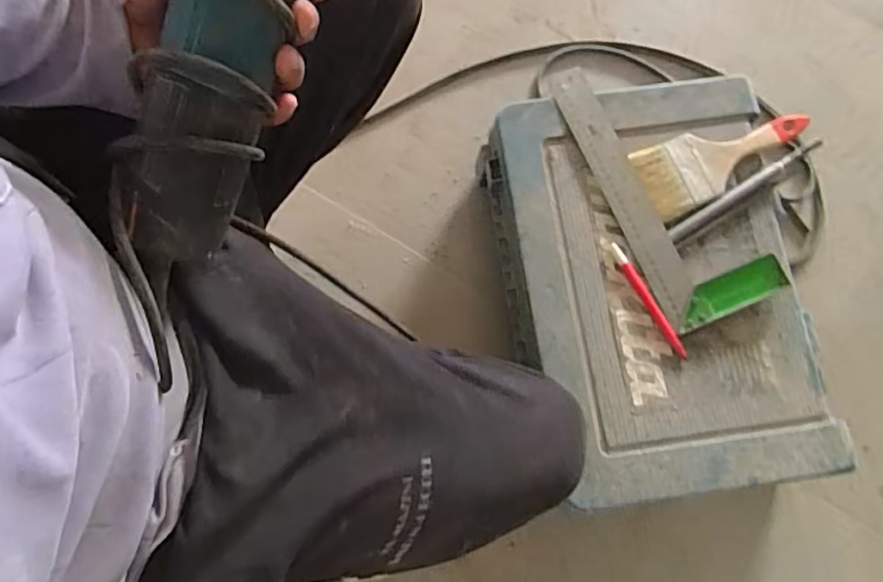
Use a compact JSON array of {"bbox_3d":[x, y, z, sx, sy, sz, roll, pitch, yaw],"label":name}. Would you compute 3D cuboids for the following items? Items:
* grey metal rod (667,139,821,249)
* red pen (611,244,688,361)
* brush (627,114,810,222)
[{"bbox_3d":[0.319,-0.106,0.629,0.194,0.010,0.017,-32,80,-8],"label":"grey metal rod"},{"bbox_3d":[0.210,0.009,0.607,0.012,0.010,0.130,-27,79,-7],"label":"red pen"},{"bbox_3d":[0.300,-0.139,0.635,0.190,0.015,0.078,-20,78,-6],"label":"brush"}]

